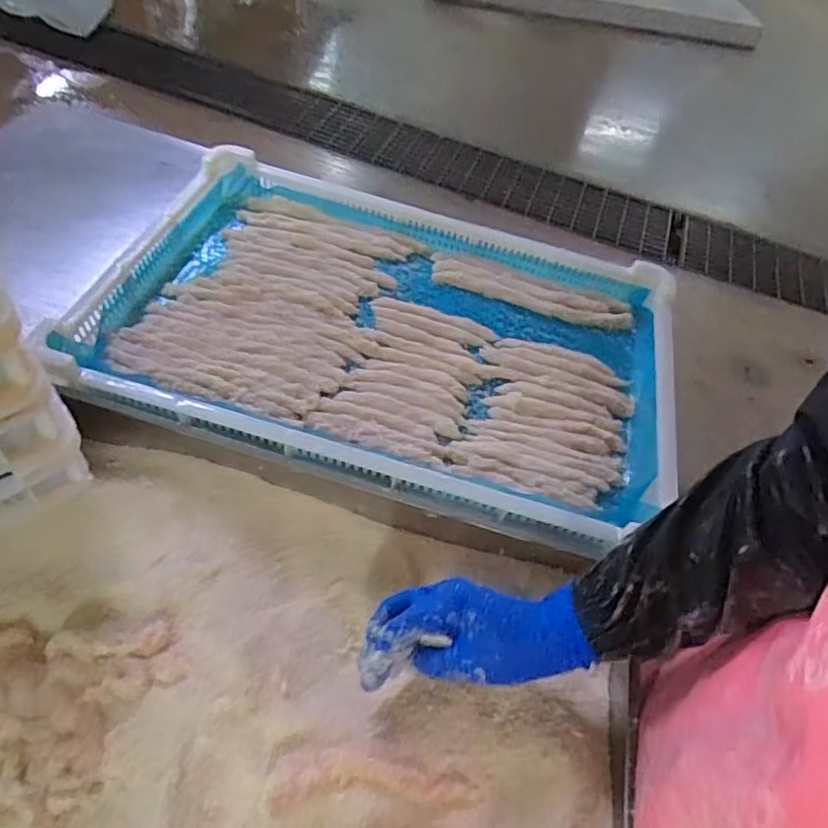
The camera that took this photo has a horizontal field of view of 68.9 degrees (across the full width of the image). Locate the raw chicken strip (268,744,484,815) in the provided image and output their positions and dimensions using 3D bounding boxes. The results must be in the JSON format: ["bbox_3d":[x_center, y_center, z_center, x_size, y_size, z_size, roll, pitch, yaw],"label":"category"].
[{"bbox_3d":[-0.023,0.254,0.415,0.145,0.013,0.038,14,47,-14],"label":"raw chicken strip"}]

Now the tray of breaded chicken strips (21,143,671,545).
[{"bbox_3d":[-0.021,-0.094,0.659,0.591,0.062,0.394,16,50,3],"label":"tray of breaded chicken strips"}]

